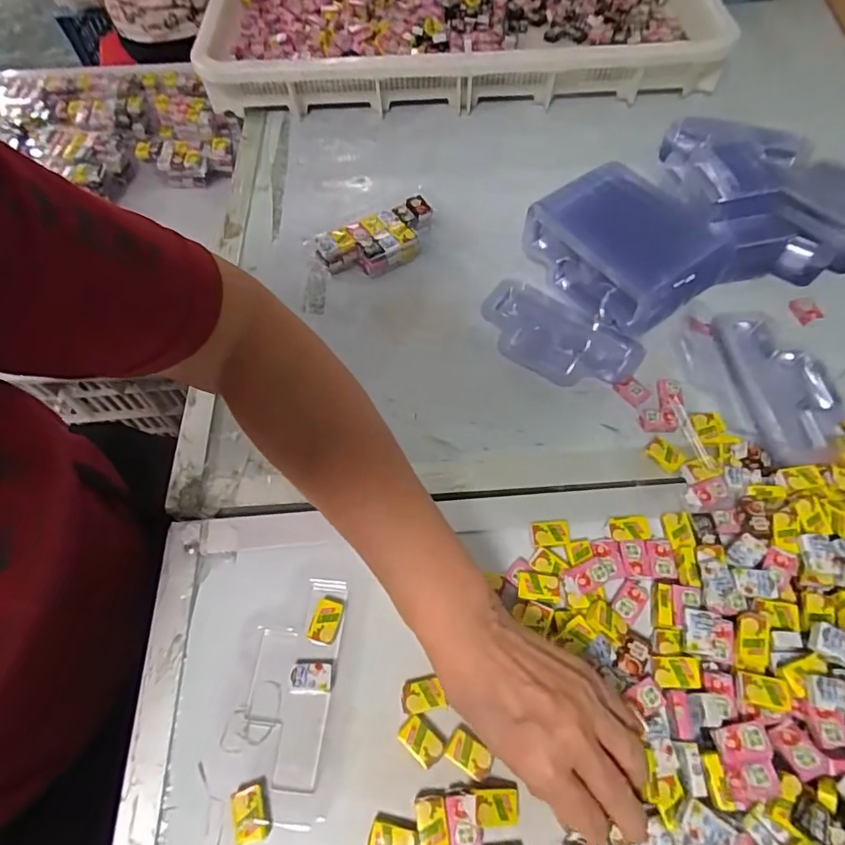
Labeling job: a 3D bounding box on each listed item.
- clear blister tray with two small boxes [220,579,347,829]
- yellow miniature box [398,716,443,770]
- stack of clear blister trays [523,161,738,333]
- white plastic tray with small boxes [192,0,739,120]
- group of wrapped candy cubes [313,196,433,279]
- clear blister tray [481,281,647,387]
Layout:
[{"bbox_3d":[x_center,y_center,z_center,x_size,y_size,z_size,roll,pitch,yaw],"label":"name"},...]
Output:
[{"bbox_3d":[-0.086,0.167,0.329,0.058,0.009,0.131,4,61,4],"label":"clear blister tray with two small boxes"},{"bbox_3d":[-0.001,0.188,0.311,0.026,0.005,0.017,37,69,20],"label":"yellow miniature box"},{"bbox_3d":[0.175,-0.149,0.459,0.109,0.067,0.137,-36,65,-16],"label":"stack of clear blister trays"},{"bbox_3d":[0.044,-0.593,0.727,0.636,0.067,0.493,0,61,2],"label":"white plastic tray with small boxes"},{"bbox_3d":[-0.040,-0.171,0.506,0.114,0.031,0.052,-29,64,-13],"label":"group of wrapped candy cubes"},{"bbox_3d":[0.114,-0.072,0.455,0.137,0.009,0.077,30,66,17],"label":"clear blister tray"}]

